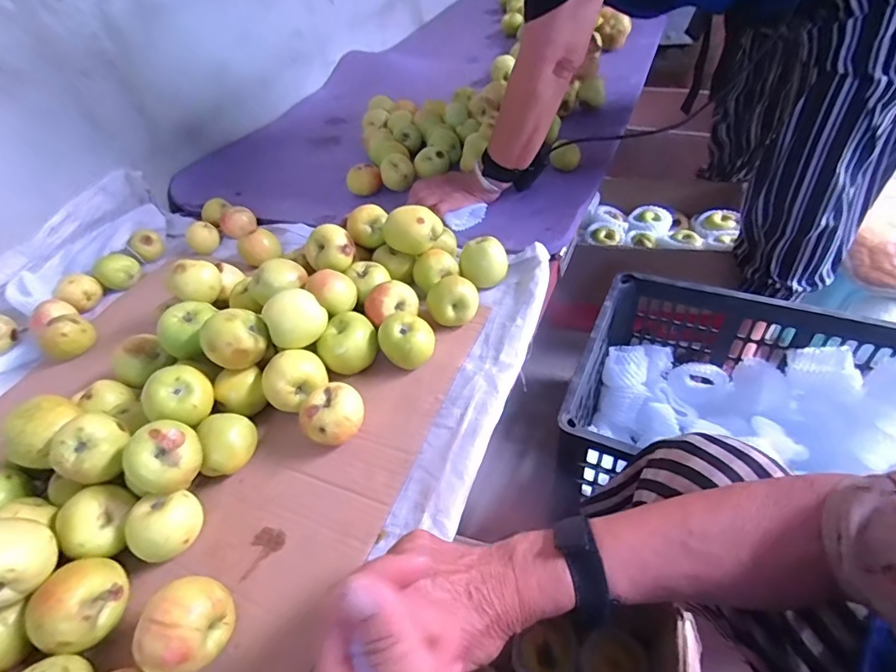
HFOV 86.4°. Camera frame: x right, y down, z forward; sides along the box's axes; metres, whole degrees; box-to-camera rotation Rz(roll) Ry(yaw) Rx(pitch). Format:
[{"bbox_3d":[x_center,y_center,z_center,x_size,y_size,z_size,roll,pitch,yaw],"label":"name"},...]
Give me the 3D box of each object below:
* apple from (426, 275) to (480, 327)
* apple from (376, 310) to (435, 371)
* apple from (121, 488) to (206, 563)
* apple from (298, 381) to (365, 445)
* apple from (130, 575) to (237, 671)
[{"bbox_3d":[0.005,-0.049,0.591,0.062,0.048,0.060,-7,46,4],"label":"apple"},{"bbox_3d":[-0.046,0.007,0.539,0.060,0.054,0.048,-15,45,-3],"label":"apple"},{"bbox_3d":[-0.250,0.170,0.427,0.045,0.048,0.056,7,48,18],"label":"apple"},{"bbox_3d":[-0.115,0.084,0.484,0.060,0.046,0.054,-18,46,-6],"label":"apple"},{"bbox_3d":[-0.194,0.220,0.360,0.051,0.062,0.061,-3,46,8],"label":"apple"}]

